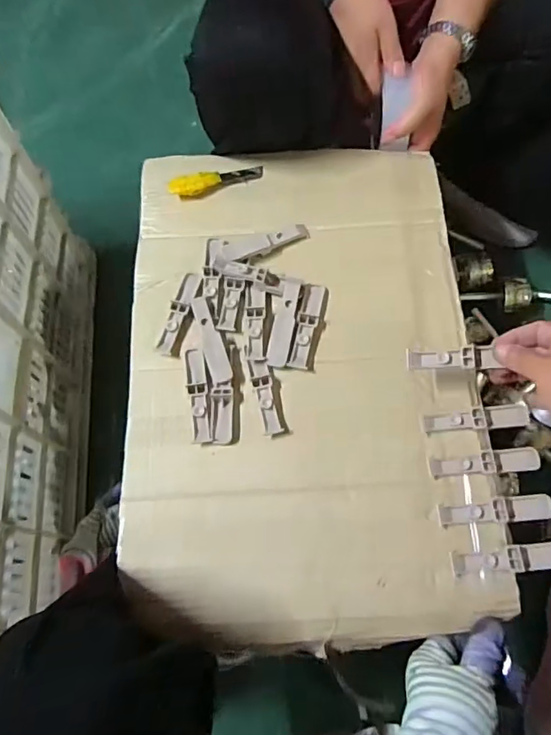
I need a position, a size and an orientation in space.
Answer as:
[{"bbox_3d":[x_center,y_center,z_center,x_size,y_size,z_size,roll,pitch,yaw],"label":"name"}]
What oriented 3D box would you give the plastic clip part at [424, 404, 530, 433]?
[{"bbox_3d":[0.187,0.048,0.483,0.092,0.013,0.021,-5,69,1],"label":"plastic clip part"}]

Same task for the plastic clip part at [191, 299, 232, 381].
[{"bbox_3d":[-0.065,-0.029,0.519,0.020,0.006,0.096,-18,69,-4],"label":"plastic clip part"}]

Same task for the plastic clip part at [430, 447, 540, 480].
[{"bbox_3d":[0.189,0.086,0.472,0.096,0.010,0.021,-4,69,1],"label":"plastic clip part"}]

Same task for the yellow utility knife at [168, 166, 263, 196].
[{"bbox_3d":[-0.069,-0.219,0.601,0.108,0.010,0.028,-17,69,-4],"label":"yellow utility knife"}]

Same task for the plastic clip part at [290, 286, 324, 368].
[{"bbox_3d":[0.033,-0.044,0.526,0.019,0.009,0.093,11,70,7],"label":"plastic clip part"}]

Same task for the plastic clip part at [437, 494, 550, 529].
[{"bbox_3d":[0.194,0.126,0.456,0.098,0.011,0.021,-5,69,0],"label":"plastic clip part"}]

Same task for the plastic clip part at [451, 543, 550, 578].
[{"bbox_3d":[0.199,0.163,0.439,0.094,0.010,0.021,-6,69,0],"label":"plastic clip part"}]

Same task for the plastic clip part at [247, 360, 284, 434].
[{"bbox_3d":[-0.010,0.027,0.499,0.018,0.010,0.077,-14,69,-3],"label":"plastic clip part"}]

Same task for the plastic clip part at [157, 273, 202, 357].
[{"bbox_3d":[-0.101,-0.057,0.536,0.020,0.004,0.096,18,71,9],"label":"plastic clip part"}]

